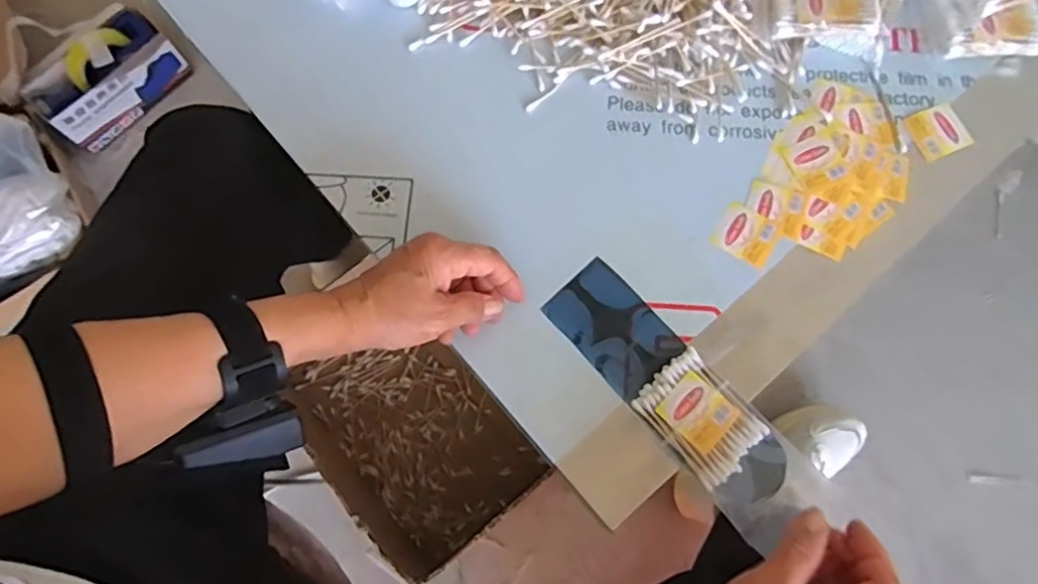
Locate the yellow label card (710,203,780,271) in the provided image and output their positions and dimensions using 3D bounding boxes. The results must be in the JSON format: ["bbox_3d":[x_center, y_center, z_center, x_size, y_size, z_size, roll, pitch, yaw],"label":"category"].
[{"bbox_3d":[0.169,-0.043,0.481,0.042,0.004,0.039,30,76,9],"label":"yellow label card"}]

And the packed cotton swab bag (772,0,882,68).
[{"bbox_3d":[0.245,-0.217,0.508,0.092,0.041,0.053,7,74,3],"label":"packed cotton swab bag"}]

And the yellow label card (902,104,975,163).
[{"bbox_3d":[0.327,-0.125,0.500,0.043,0.004,0.039,-21,74,-6],"label":"yellow label card"}]

